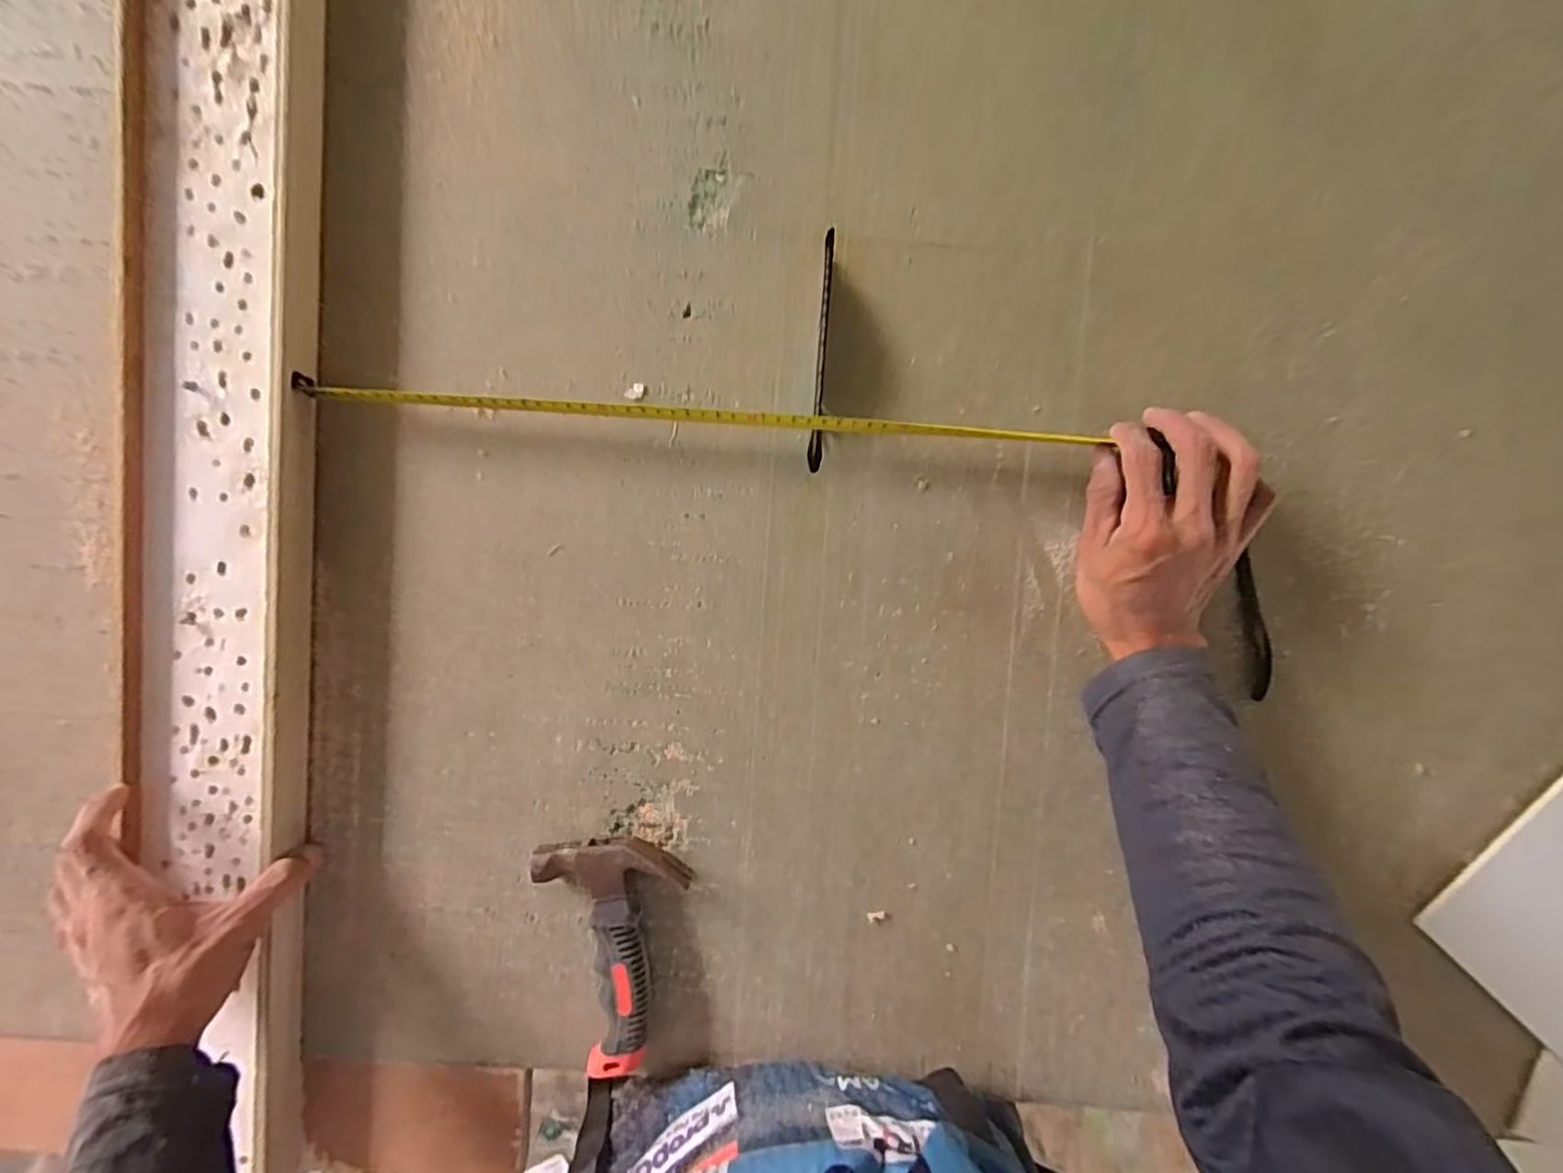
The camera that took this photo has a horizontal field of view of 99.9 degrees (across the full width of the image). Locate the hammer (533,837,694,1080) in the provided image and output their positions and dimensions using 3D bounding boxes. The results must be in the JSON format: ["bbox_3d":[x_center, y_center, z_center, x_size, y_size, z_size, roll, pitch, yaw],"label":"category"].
[{"bbox_3d":[-0.118,0.257,0.460,0.102,0.032,0.156,0,94,0],"label":"hammer"}]

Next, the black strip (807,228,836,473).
[{"bbox_3d":[0.029,-0.159,0.443,0.009,0.010,0.159,5,94,0],"label":"black strip"}]

